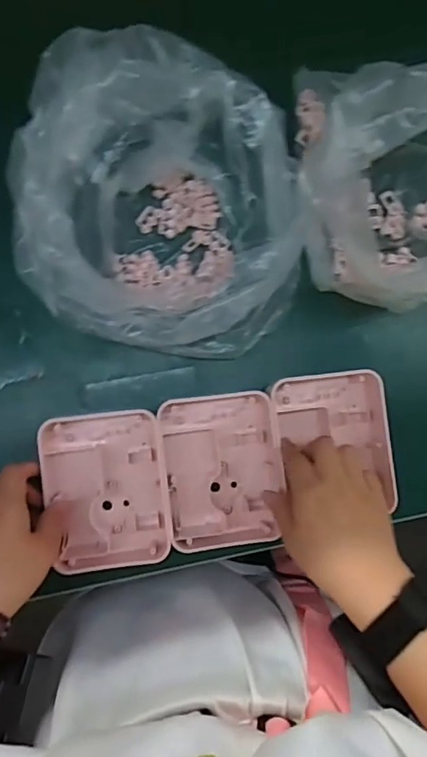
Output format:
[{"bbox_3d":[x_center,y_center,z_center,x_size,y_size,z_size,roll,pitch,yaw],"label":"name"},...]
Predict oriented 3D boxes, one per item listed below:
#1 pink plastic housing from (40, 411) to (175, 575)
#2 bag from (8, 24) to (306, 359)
[{"bbox_3d":[-0.092,0.095,0.448,0.099,0.041,0.127,-8,88,-4],"label":"pink plastic housing"},{"bbox_3d":[-0.040,-0.147,0.437,0.226,0.101,0.232,10,86,-3],"label":"bag"}]

